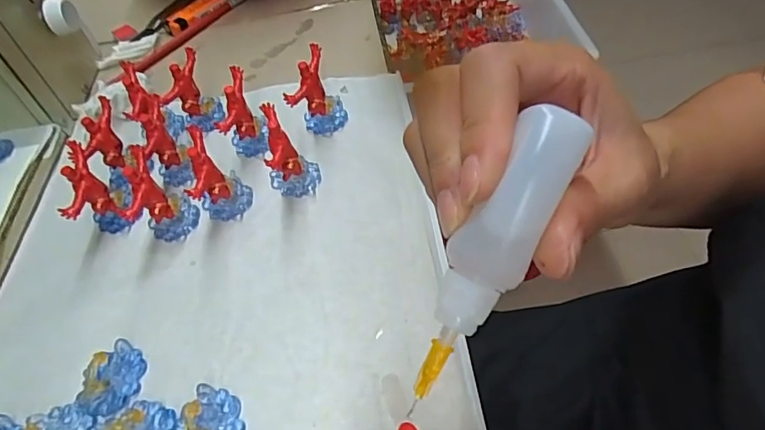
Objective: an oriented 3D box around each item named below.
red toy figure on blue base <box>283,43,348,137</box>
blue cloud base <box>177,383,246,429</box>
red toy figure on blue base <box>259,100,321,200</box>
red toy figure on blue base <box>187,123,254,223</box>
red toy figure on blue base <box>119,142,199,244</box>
[{"bbox_3d":[-0.047,-0.087,0.355,0.037,0.049,0.038,-8,50,0],"label":"red toy figure on blue base"},{"bbox_3d":[-0.081,0.096,0.232,0.029,0.013,0.037,-2,50,6],"label":"blue cloud base"},{"bbox_3d":[-0.059,-0.042,0.312,0.031,0.060,0.025,-16,50,-6],"label":"red toy figure on blue base"},{"bbox_3d":[-0.102,-0.024,0.311,0.031,0.047,0.042,-16,50,-6],"label":"red toy figure on blue base"},{"bbox_3d":[-0.141,-0.012,0.307,0.035,0.048,0.041,-32,54,-18],"label":"red toy figure on blue base"}]

